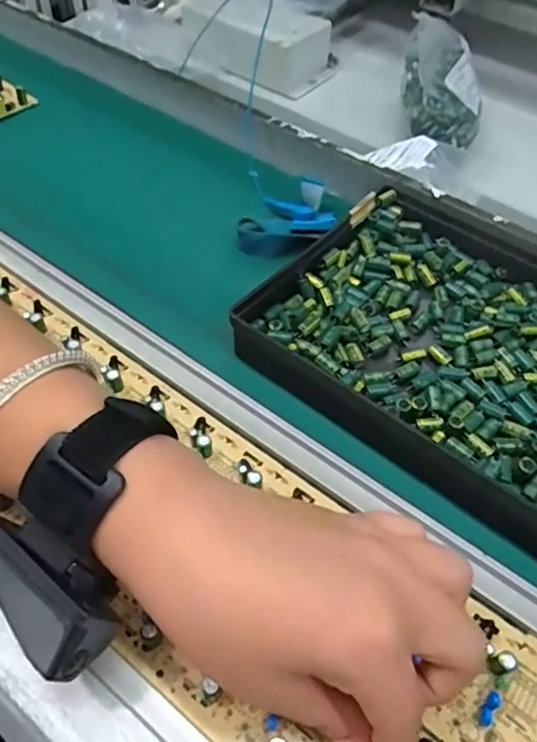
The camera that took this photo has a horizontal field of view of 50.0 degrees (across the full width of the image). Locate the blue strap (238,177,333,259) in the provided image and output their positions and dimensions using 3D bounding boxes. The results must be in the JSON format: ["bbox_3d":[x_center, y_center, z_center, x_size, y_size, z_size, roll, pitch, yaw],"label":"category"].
[{"bbox_3d":[0.012,-0.108,0.403,0.065,0.025,0.054,-1,53,-5],"label":"blue strap"}]

